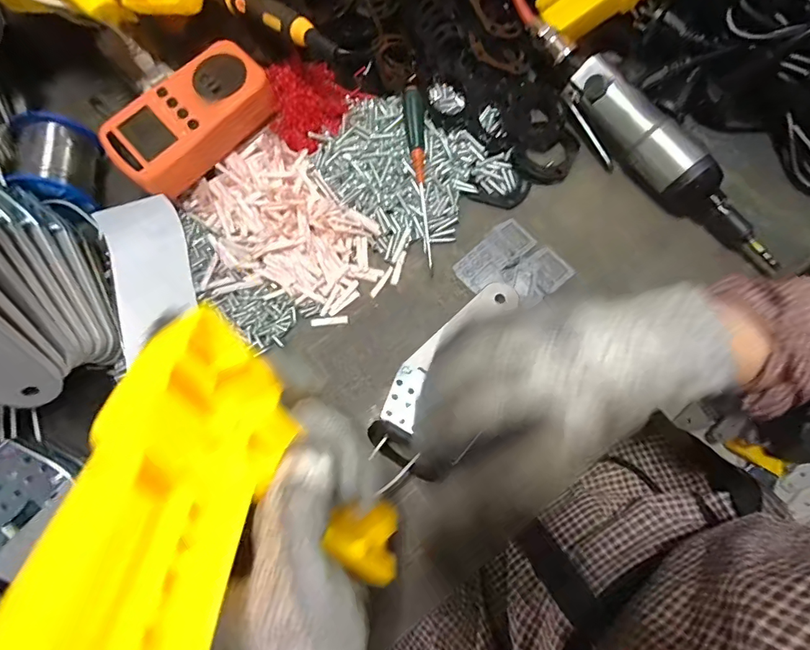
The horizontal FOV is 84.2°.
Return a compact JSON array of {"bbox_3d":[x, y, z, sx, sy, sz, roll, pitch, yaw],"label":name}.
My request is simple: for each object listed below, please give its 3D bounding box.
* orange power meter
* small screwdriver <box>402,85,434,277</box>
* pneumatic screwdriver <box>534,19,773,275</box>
[{"bbox_3d":[-0.165,-0.160,0.349,0.126,0.026,0.068,-42,78,-9],"label":"orange power meter"},{"bbox_3d":[0.013,-0.117,0.365,0.015,0.010,0.146,-7,94,0],"label":"small screwdriver"},{"bbox_3d":[0.194,-0.150,0.362,0.046,0.039,0.258,-34,77,-7],"label":"pneumatic screwdriver"}]

